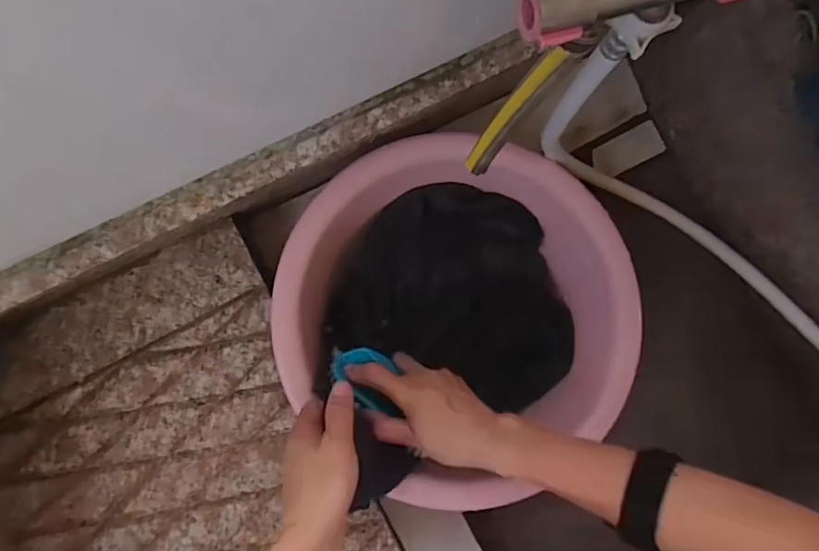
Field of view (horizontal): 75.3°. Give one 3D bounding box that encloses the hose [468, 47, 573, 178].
[{"bbox_3d":[0.069,-0.105,0.363,0.024,0.140,0.039,31,84,-7],"label":"hose"}]

